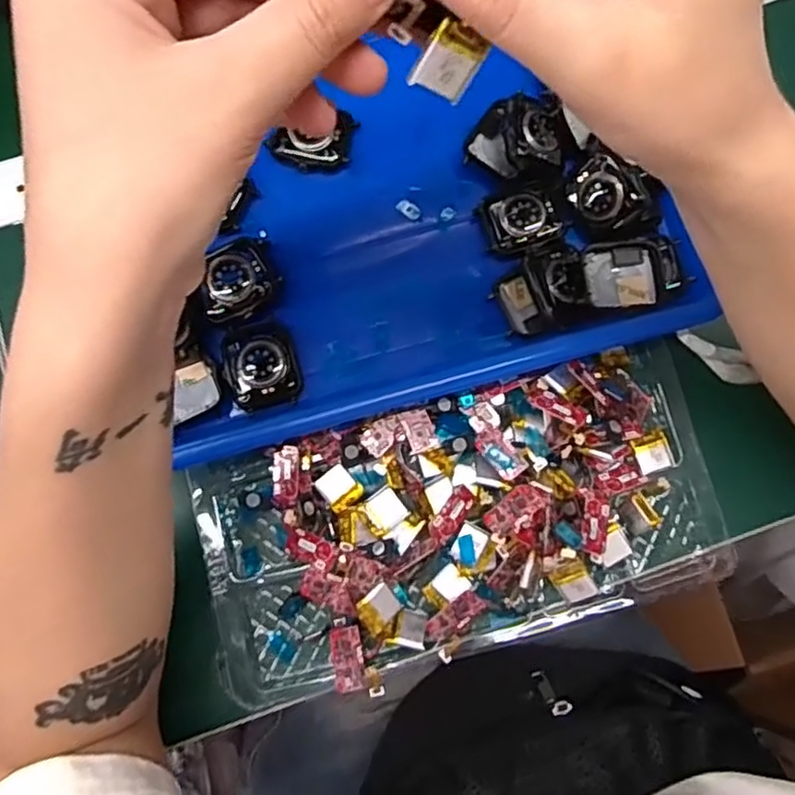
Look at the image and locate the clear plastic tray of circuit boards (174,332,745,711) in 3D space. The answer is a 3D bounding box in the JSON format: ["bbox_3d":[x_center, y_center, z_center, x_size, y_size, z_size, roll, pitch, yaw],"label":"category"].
[{"bbox_3d":[0.033,0.063,0.340,0.259,0.036,0.126,-15,79,-4],"label":"clear plastic tray of circuit boards"}]

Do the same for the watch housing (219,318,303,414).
[{"bbox_3d":[-0.070,-0.016,0.341,0.036,0.012,0.045,-16,79,-4],"label":"watch housing"}]

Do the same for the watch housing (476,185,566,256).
[{"bbox_3d":[0.066,-0.094,0.357,0.041,0.014,0.037,-15,79,-4],"label":"watch housing"}]

